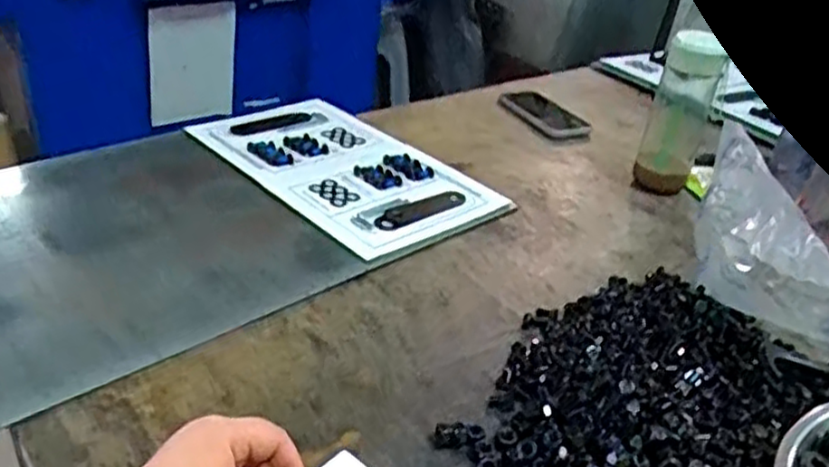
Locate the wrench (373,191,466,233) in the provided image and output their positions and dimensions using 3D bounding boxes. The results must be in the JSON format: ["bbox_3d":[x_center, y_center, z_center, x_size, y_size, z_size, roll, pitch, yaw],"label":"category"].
[{"bbox_3d":[0.005,-0.028,0.831,0.128,0.006,0.035,-20,39,-35],"label":"wrench"}]

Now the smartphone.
[{"bbox_3d":[0.198,-0.188,1.127,0.080,0.006,0.161,-14,36,-28],"label":"smartphone"}]

